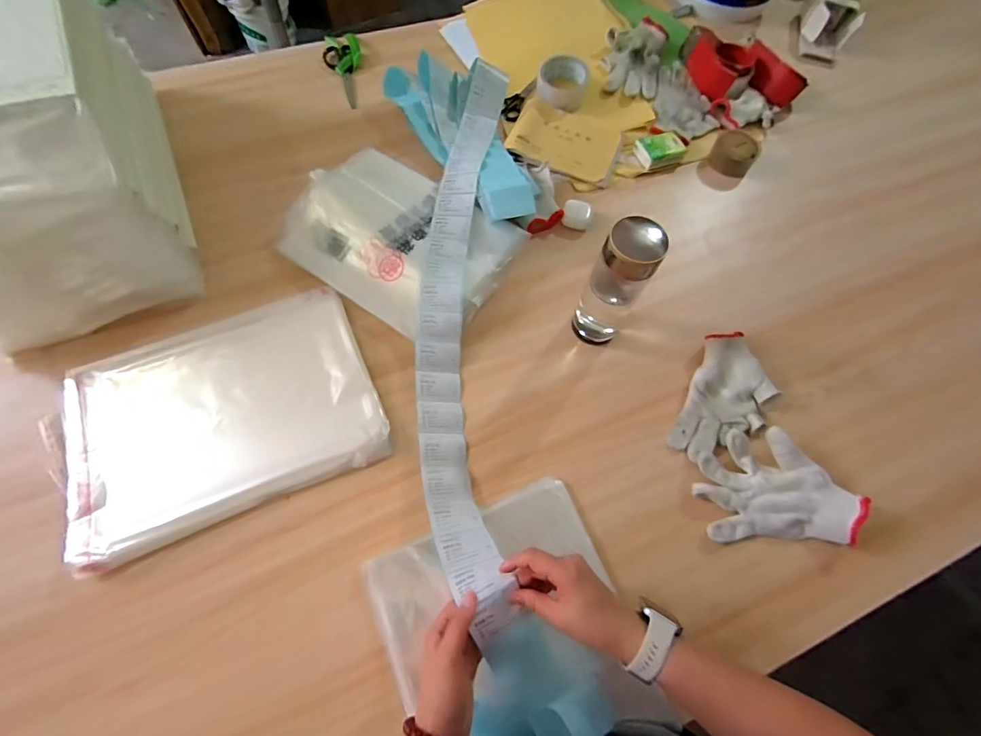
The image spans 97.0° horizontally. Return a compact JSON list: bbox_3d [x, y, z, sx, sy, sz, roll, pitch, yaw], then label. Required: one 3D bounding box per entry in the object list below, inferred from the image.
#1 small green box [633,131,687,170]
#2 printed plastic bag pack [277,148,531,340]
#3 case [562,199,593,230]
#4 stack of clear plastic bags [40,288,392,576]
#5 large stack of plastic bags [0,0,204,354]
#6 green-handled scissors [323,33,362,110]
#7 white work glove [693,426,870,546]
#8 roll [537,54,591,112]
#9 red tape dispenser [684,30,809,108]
[{"bbox_3d":[0.292,-0.374,0.743,0.079,0.021,0.055,-19,69,-8],"label":"small green box"},{"bbox_3d":[-0.137,-0.192,0.645,0.319,0.040,0.230,33,72,12],"label":"printed plastic bag pack"},{"bbox_3d":[0.138,-0.244,0.691,0.045,0.021,0.041,15,69,6],"label":"case"},{"bbox_3d":[-0.338,0.056,0.549,0.364,0.029,0.266,-23,70,-9],"label":"stack of clear plastic bags"},{"bbox_3d":[-0.594,-0.286,0.538,0.285,0.240,0.423,-20,69,-12],"label":"large stack of plastic bags"},{"bbox_3d":[-0.265,-0.556,0.802,0.068,0.024,0.184,-18,69,-7],"label":"green-handled scissors"},{"bbox_3d":[0.341,0.142,0.524,0.178,0.038,0.123,1,68,0],"label":"white work glove"},{"bbox_3d":[0.131,-0.511,0.777,0.088,0.044,0.090,2,66,-4],"label":"roll"},{"bbox_3d":[0.466,-0.544,0.803,0.220,0.052,0.106,19,68,5],"label":"red tape dispenser"}]

